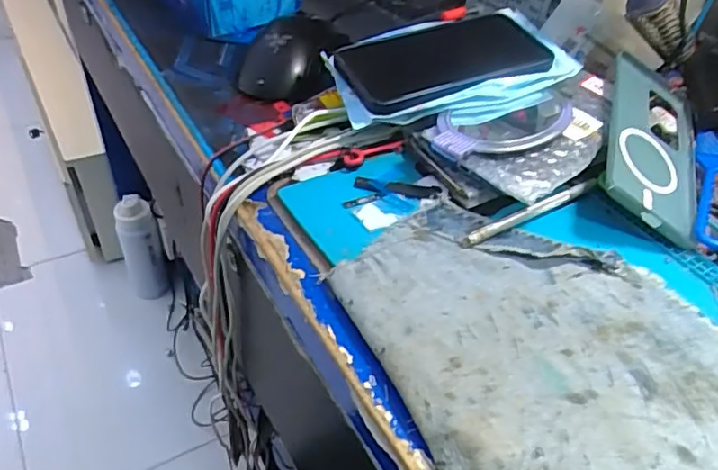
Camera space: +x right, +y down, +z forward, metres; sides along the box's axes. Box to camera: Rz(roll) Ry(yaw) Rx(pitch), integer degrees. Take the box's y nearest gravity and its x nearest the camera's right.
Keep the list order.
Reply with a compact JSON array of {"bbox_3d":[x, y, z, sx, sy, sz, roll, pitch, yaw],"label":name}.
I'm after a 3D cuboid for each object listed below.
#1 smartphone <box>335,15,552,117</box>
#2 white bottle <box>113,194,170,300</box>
[{"bbox_3d":[0.069,-0.137,0.450,0.163,0.013,0.095,-13,46,-13],"label":"smartphone"},{"bbox_3d":[-0.469,0.040,1.248,0.065,0.285,0.085,-25,52,-29],"label":"white bottle"}]

